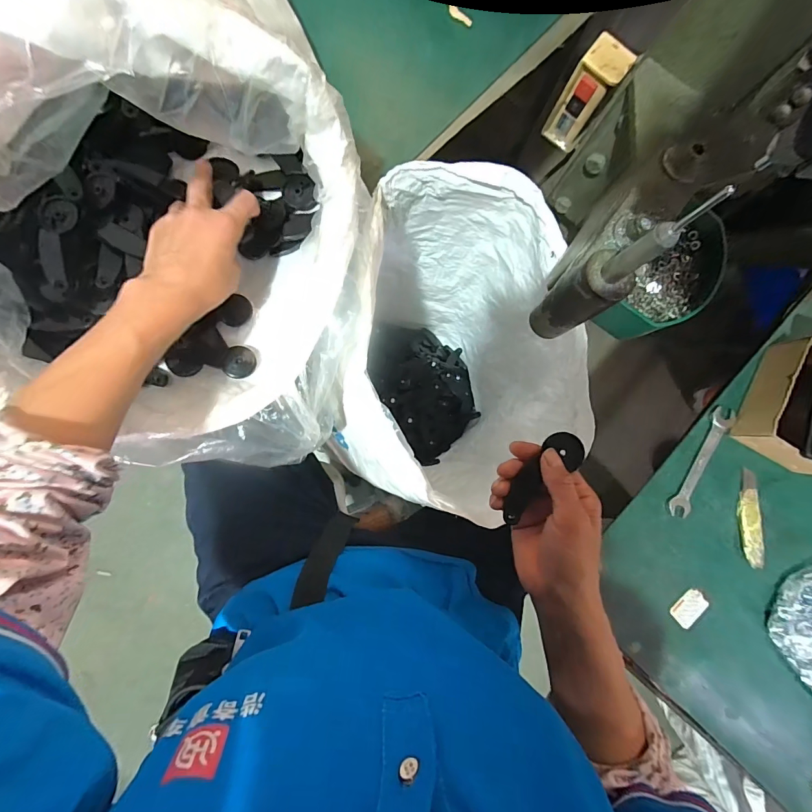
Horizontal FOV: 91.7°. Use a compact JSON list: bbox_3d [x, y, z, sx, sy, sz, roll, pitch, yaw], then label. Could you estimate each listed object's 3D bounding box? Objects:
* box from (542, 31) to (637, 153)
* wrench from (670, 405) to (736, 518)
[{"bbox_3d":[0.196,-0.339,0.433,0.043,0.109,0.033,36,83,-2],"label":"box"},{"bbox_3d":[0.350,0.067,0.465,0.026,0.006,0.140,29,83,-3],"label":"wrench"}]

